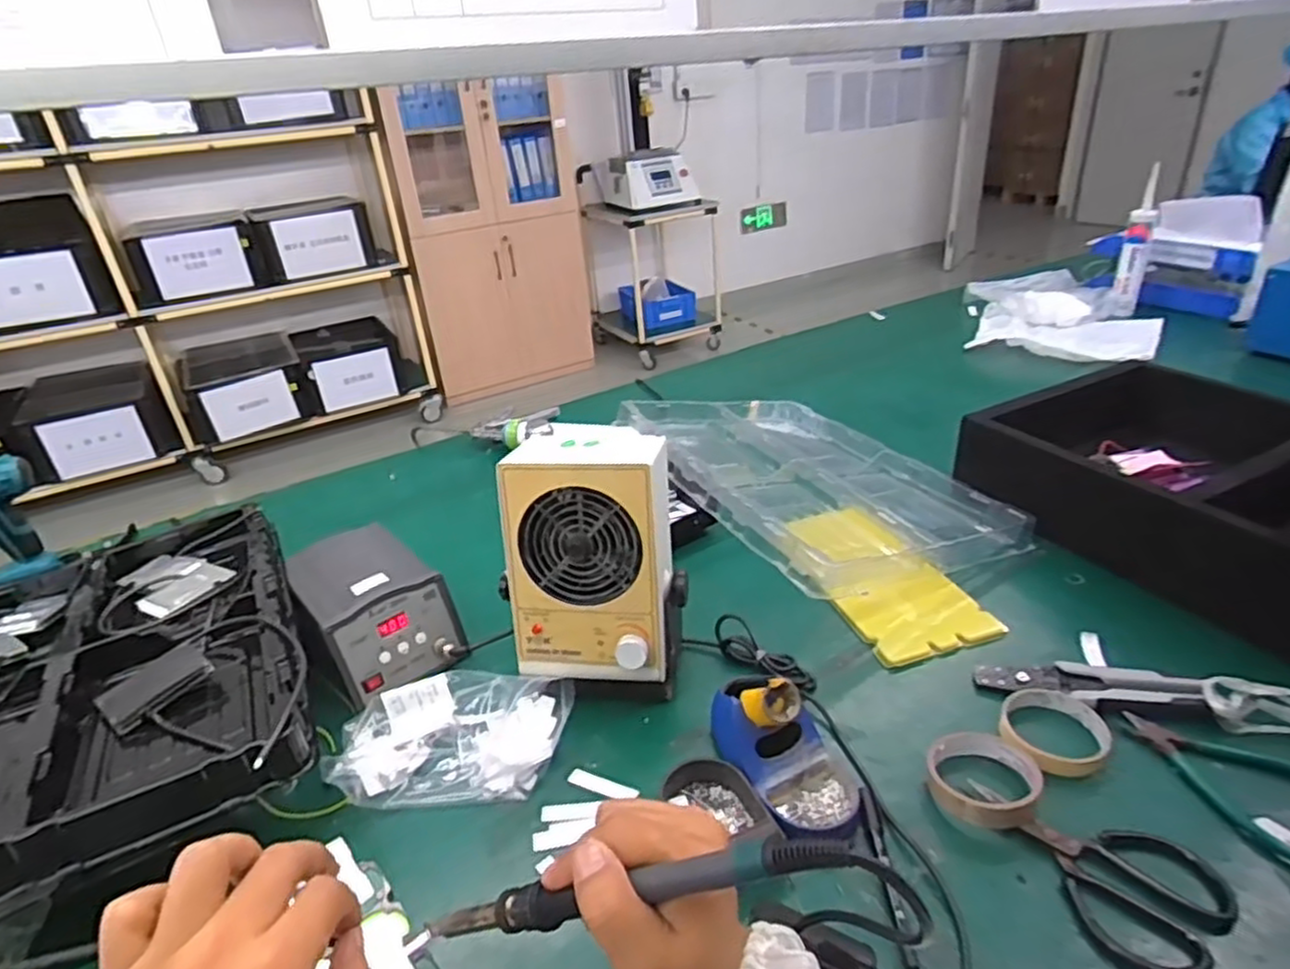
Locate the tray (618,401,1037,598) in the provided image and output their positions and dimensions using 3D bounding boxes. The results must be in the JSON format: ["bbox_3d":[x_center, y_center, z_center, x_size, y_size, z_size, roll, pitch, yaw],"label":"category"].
[{"bbox_3d":[0.206,-0.015,0.998,0.347,0.060,0.499,-6,29,-29],"label":"tray"}]

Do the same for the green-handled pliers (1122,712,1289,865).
[{"bbox_3d":[0.491,0.239,0.609,0.119,0.011,0.147,-22,33,-27],"label":"green-handled pliers"}]

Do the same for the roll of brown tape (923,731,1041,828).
[{"bbox_3d":[0.280,0.238,0.593,0.084,0.021,0.095,12,33,28],"label":"roll of brown tape"}]

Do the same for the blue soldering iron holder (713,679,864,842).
[{"bbox_3d":[0.121,0.217,0.605,0.093,0.080,0.142,-14,30,-16],"label":"blue soldering iron holder"}]

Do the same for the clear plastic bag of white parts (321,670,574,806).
[{"bbox_3d":[-0.176,0.229,0.661,0.209,0.044,0.116,-4,29,3],"label":"clear plastic bag of white parts"}]

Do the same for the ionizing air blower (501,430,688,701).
[{"bbox_3d":[-0.045,0.079,0.690,0.152,0.240,0.122,1,29,12],"label":"ionizing air blower"}]

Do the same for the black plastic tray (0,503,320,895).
[{"bbox_3d":[-0.505,0.173,0.651,0.347,0.079,0.460,-18,31,-22],"label":"black plastic tray"}]

